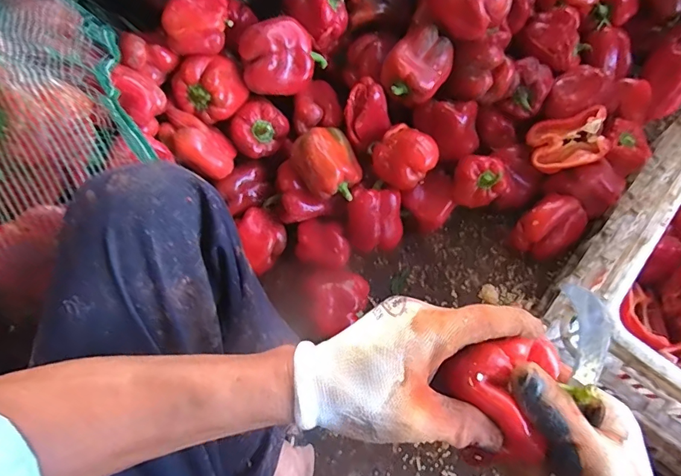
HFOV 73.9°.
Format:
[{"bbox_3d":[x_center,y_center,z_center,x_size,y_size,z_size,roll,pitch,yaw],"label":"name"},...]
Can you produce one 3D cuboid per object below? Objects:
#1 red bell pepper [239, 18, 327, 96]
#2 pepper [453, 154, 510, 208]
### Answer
[{"bbox_3d":[-0.090,-0.278,0.693,0.123,0.072,0.090,-18,71,-4],"label":"red bell pepper"},{"bbox_3d":[0.218,-0.088,0.703,0.073,0.063,0.061,4,71,4],"label":"pepper"}]

